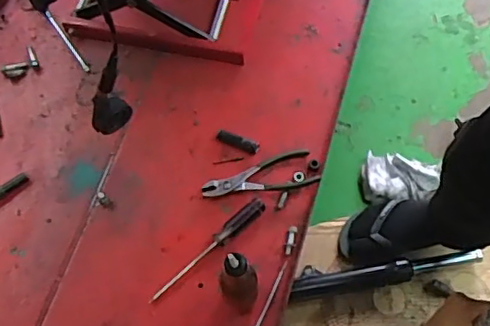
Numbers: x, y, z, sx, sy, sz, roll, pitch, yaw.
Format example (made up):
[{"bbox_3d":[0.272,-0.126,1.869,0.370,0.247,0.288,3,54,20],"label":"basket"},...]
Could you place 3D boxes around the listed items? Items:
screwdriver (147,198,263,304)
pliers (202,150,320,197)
[{"bbox_3d":[-0.059,0.139,0.948,0.237,0.023,0.030,-40,70,-15],"label":"screwdriver"},{"bbox_3d":[0.024,0.026,1.001,0.192,0.018,0.068,-14,65,-4],"label":"pliers"}]

